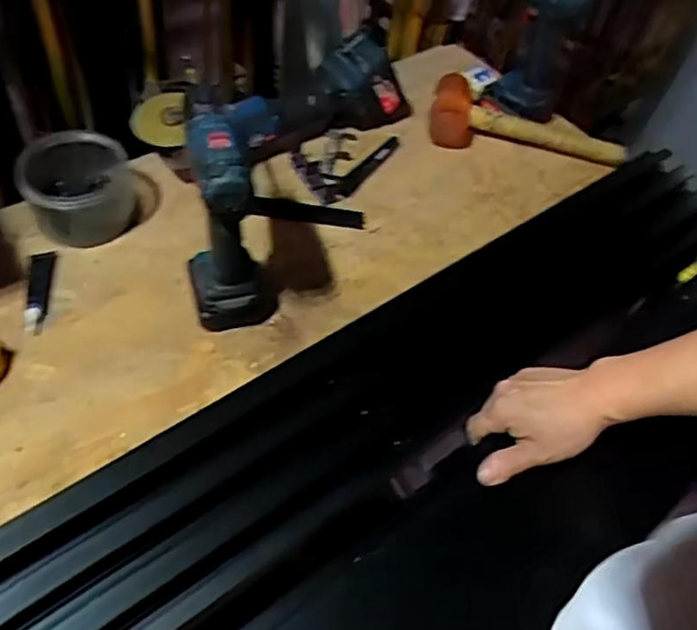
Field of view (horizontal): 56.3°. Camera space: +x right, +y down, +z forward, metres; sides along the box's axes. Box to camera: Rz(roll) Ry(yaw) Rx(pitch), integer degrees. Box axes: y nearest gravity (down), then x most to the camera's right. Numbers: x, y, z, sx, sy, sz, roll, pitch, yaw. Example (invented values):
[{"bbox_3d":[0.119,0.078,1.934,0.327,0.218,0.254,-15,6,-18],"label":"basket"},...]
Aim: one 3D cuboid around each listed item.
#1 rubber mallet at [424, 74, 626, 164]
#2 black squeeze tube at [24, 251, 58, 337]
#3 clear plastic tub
[{"bbox_3d":[0.249,-0.260,0.906,0.274,0.068,0.074,10,50,2],"label":"rubber mallet"},{"bbox_3d":[-0.326,-0.029,0.681,0.027,0.012,0.107,-4,50,-8],"label":"black squeeze tube"},{"bbox_3d":[-0.301,-0.145,0.740,0.113,0.076,0.108,5,52,-6],"label":"clear plastic tub"}]

